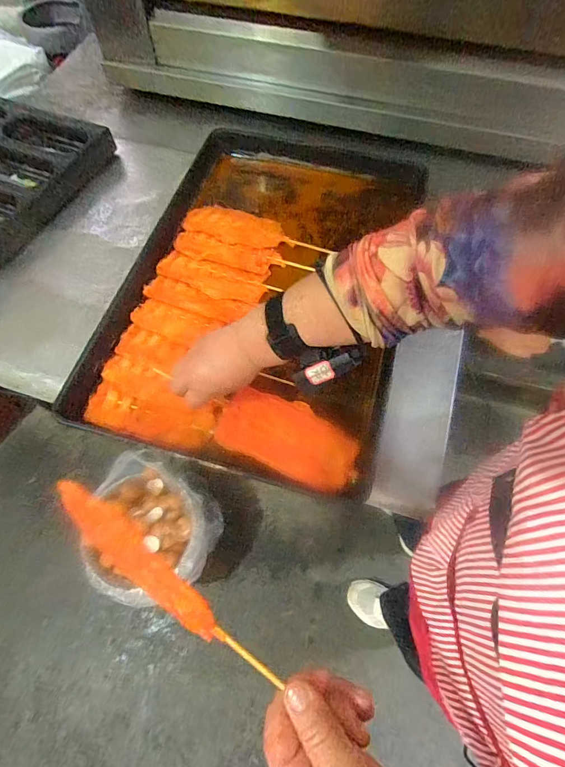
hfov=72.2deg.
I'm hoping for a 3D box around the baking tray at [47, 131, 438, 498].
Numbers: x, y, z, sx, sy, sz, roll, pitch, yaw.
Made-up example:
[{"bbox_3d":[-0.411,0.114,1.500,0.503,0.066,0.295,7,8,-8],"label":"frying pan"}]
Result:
[{"bbox_3d":[-0.028,-0.168,0.601,0.423,0.040,0.596,13,64,7],"label":"baking tray"}]

